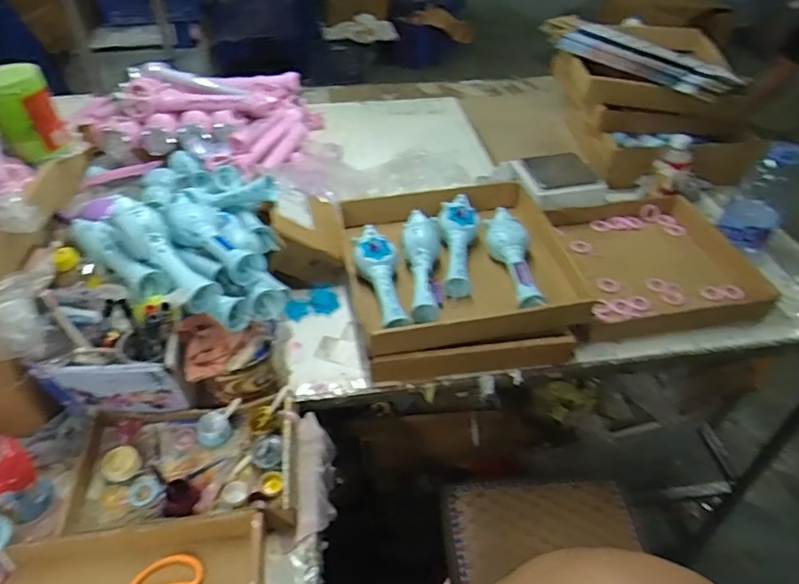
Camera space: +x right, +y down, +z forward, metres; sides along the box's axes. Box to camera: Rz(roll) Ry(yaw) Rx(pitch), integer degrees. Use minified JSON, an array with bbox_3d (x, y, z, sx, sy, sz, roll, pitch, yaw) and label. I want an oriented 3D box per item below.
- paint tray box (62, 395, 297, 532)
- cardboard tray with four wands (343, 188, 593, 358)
[{"bbox_3d":[-0.300,0.244,0.808,0.305,0.052,0.188,-2,43,-5],"label":"paint tray box"},{"bbox_3d":[0.102,-0.069,1.074,0.408,0.083,0.389,-9,44,-12],"label":"cardboard tray with four wands"}]

